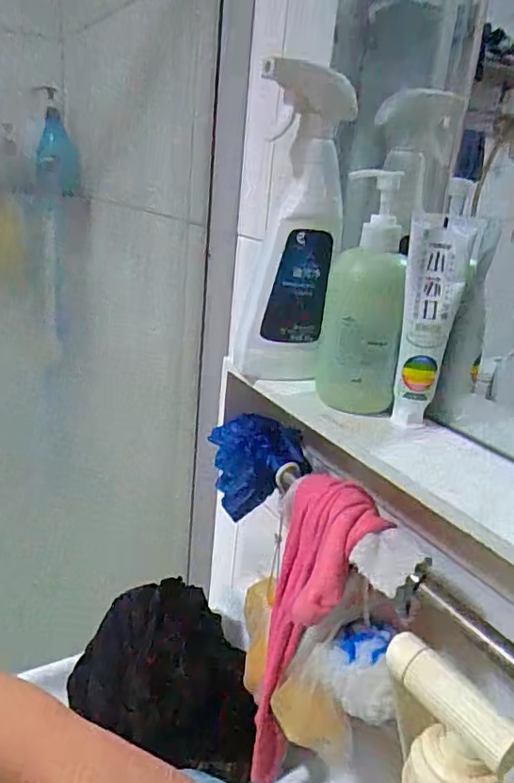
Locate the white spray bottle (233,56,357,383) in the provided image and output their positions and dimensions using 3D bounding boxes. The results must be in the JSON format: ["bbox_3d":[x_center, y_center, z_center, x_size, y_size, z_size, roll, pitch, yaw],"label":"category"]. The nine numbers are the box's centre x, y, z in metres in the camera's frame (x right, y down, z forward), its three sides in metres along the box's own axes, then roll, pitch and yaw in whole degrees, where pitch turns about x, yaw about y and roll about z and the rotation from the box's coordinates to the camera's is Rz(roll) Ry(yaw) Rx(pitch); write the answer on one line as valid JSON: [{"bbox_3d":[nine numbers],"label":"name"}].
[{"bbox_3d":[0.032,-0.145,0.533,0.085,0.255,0.082,6,20,2],"label":"white spray bottle"}]

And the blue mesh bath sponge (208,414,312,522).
[{"bbox_3d":[0.000,0.071,0.577,0.092,0.078,0.078,4,20,-5],"label":"blue mesh bath sponge"}]

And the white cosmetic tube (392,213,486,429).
[{"bbox_3d":[0.133,-0.054,0.453,0.047,0.159,0.035,10,21,12],"label":"white cosmetic tube"}]

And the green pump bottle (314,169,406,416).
[{"bbox_3d":[0.088,-0.078,0.472,0.061,0.185,0.058,8,20,7],"label":"green pump bottle"}]

